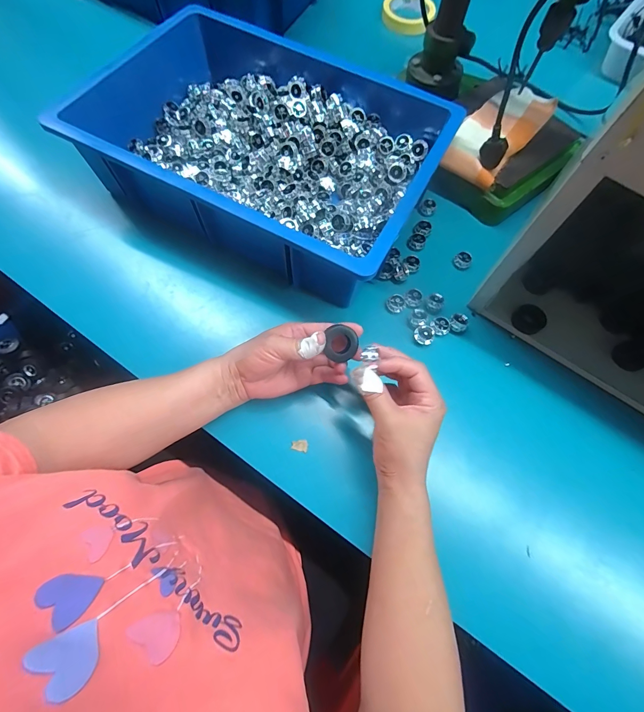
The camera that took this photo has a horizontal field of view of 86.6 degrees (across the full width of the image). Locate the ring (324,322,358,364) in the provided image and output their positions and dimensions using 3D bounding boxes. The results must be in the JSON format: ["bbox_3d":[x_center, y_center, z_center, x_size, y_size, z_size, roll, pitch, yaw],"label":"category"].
[{"bbox_3d":[0.020,-0.012,0.356,0.034,0.011,0.034,-1,103,-5],"label":"ring"}]

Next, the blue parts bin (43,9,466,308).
[{"bbox_3d":[-0.068,-0.288,0.468,0.427,0.101,0.314,28,72,8],"label":"blue parts bin"}]

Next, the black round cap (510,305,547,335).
[{"bbox_3d":[0.267,-0.046,0.441,0.030,0.021,0.037,-34,74,-13],"label":"black round cap"}]

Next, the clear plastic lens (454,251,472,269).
[{"bbox_3d":[0.206,-0.139,0.499,0.024,0.016,0.024,1,70,-2],"label":"clear plastic lens"}]

